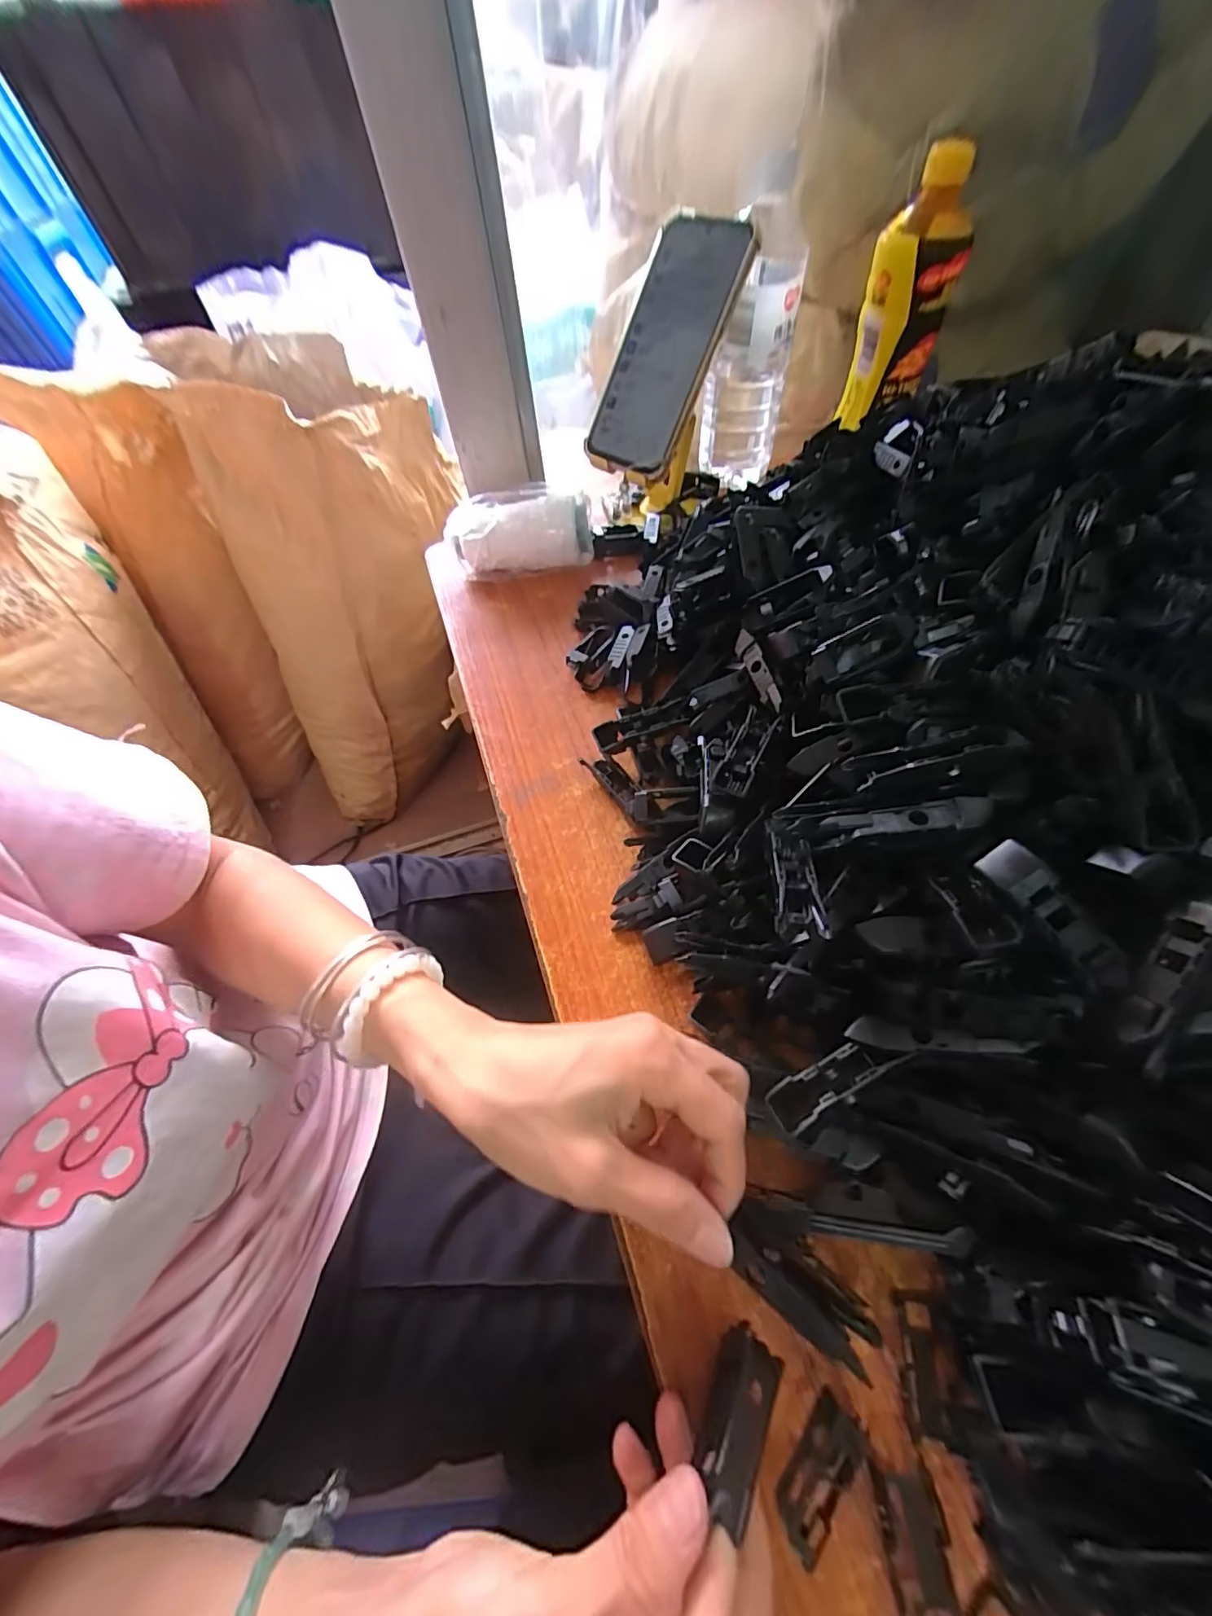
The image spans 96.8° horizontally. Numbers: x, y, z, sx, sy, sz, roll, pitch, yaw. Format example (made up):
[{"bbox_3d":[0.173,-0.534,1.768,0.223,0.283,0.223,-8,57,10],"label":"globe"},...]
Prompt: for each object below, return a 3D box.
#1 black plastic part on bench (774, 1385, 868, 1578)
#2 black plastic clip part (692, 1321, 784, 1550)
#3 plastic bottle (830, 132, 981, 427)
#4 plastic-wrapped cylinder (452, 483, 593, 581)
[{"bbox_3d":[0.074,0.229,0.184,0.015,0.014,0.038,39,69,25],"label":"black plastic part on bench"},{"bbox_3d":[0.045,0.203,0.179,0.021,0.012,0.044,22,33,18],"label":"black plastic clip part"},{"bbox_3d":[0.248,-0.421,0.446,0.064,0.159,0.062,12,60,12],"label":"plastic bottle"},{"bbox_3d":[-0.072,-0.233,0.460,0.118,0.056,0.053,-1,58,4],"label":"plastic-wrapped cylinder"}]

